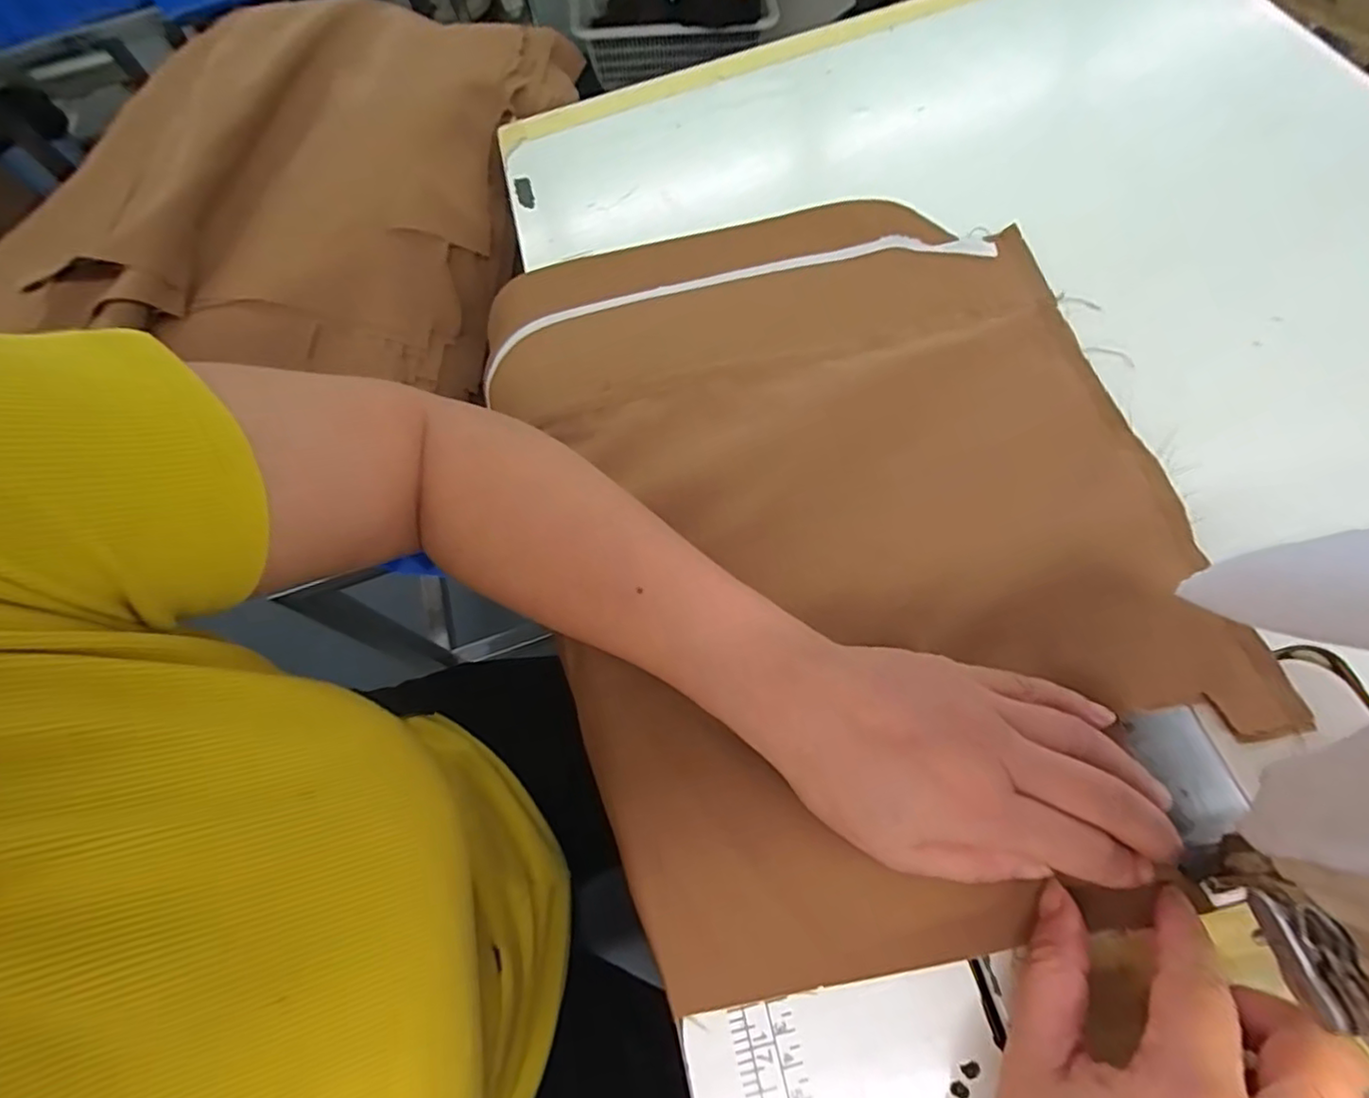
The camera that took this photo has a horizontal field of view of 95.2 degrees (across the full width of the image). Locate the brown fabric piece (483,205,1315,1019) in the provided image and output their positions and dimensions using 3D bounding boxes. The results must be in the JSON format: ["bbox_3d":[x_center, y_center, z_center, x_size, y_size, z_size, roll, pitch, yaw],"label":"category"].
[{"bbox_3d":[0.064,-0.029,0.312,0.296,0.011,0.396,-14,65,3],"label":"brown fabric piece"}]

